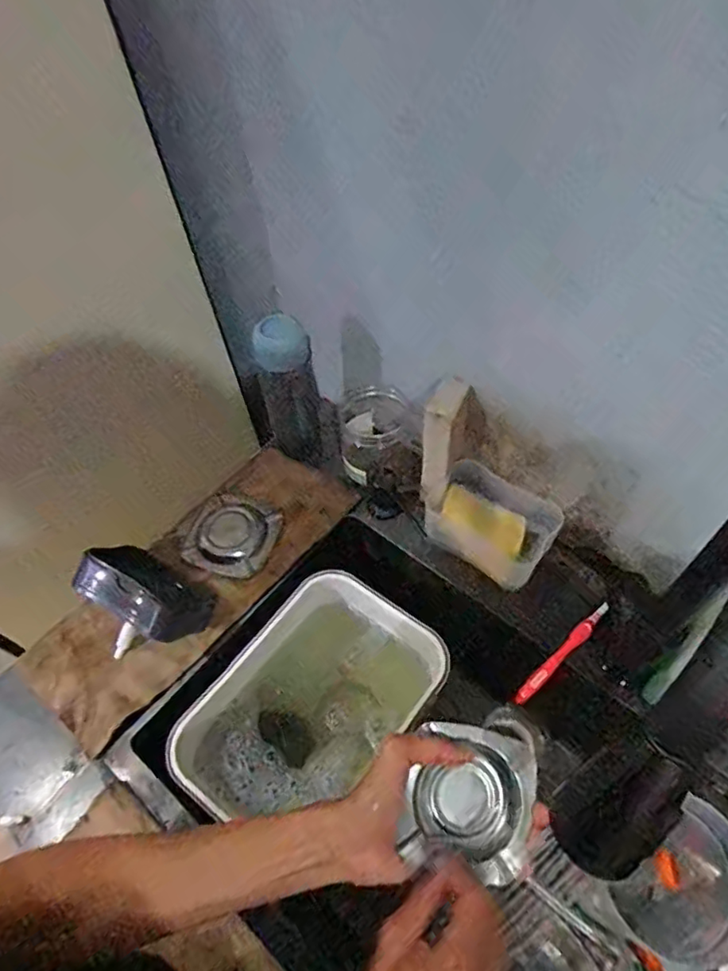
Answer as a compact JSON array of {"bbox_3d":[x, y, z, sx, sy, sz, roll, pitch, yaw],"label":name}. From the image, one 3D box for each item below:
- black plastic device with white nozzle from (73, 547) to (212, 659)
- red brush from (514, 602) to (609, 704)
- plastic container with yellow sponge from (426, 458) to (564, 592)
[{"bbox_3d":[-0.249,0.123,0.633,0.126,0.085,0.098,28,62,20],"label":"black plastic device with white nozzle"},{"bbox_3d":[0.215,0.180,0.628,0.143,0.023,0.016,-39,63,-19],"label":"red brush"},{"bbox_3d":[0.151,0.045,0.681,0.132,0.080,0.089,29,62,20],"label":"plastic container with yellow sponge"}]

